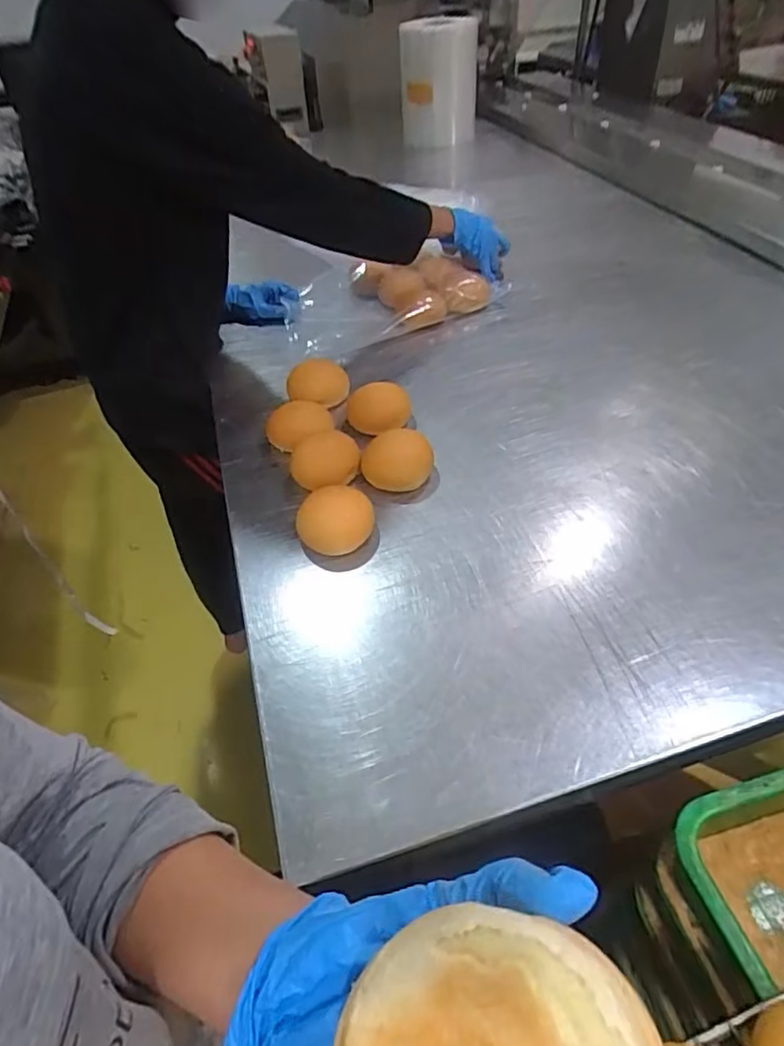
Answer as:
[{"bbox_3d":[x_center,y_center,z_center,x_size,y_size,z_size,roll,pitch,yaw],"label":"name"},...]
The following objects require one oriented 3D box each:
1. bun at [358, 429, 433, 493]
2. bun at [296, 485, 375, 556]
[{"bbox_3d":[0.007,-0.079,0.751,0.087,0.046,0.087,0,46,5],"label":"bun"},{"bbox_3d":[-0.065,-0.003,0.680,0.090,0.041,0.074,-3,46,3],"label":"bun"}]

